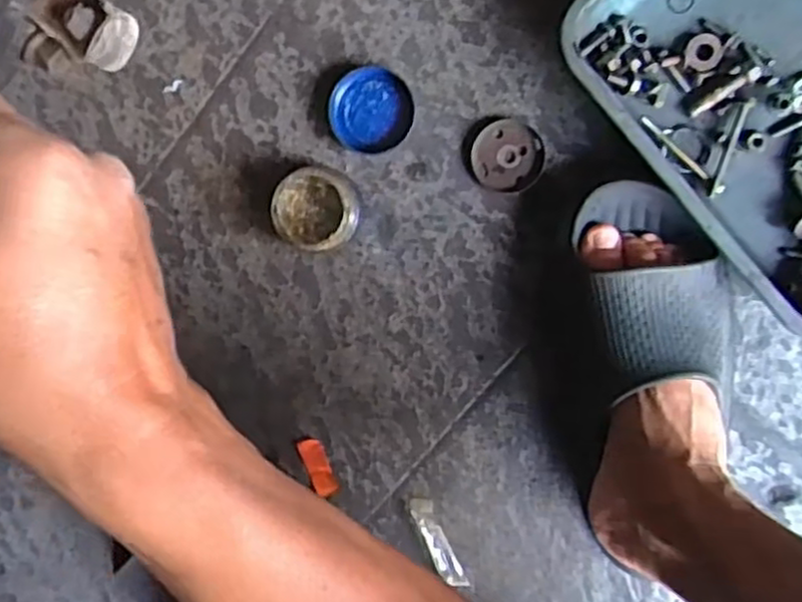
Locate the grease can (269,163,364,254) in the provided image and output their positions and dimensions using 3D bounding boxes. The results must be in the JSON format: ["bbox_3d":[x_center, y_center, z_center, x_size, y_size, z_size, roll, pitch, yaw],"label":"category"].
[{"bbox_3d":[-0.059,-0.066,0.537,0.060,0.040,0.057,1,95,7],"label":"grease can"}]

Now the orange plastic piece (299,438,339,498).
[{"bbox_3d":[-0.064,0.130,0.581,0.020,0.007,0.046,-23,92,9],"label":"orange plastic piece"}]

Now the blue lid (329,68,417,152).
[{"bbox_3d":[-0.021,-0.138,0.539,0.060,0.014,0.059,1,95,7],"label":"blue lid"}]

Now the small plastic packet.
[{"bbox_3d":[0.028,0.186,0.570,0.019,0.012,0.073,-26,91,9],"label":"small plastic packet"}]

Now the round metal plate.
[{"bbox_3d":[0.077,-0.104,0.533,0.050,0.009,0.050,1,95,7],"label":"round metal plate"}]

